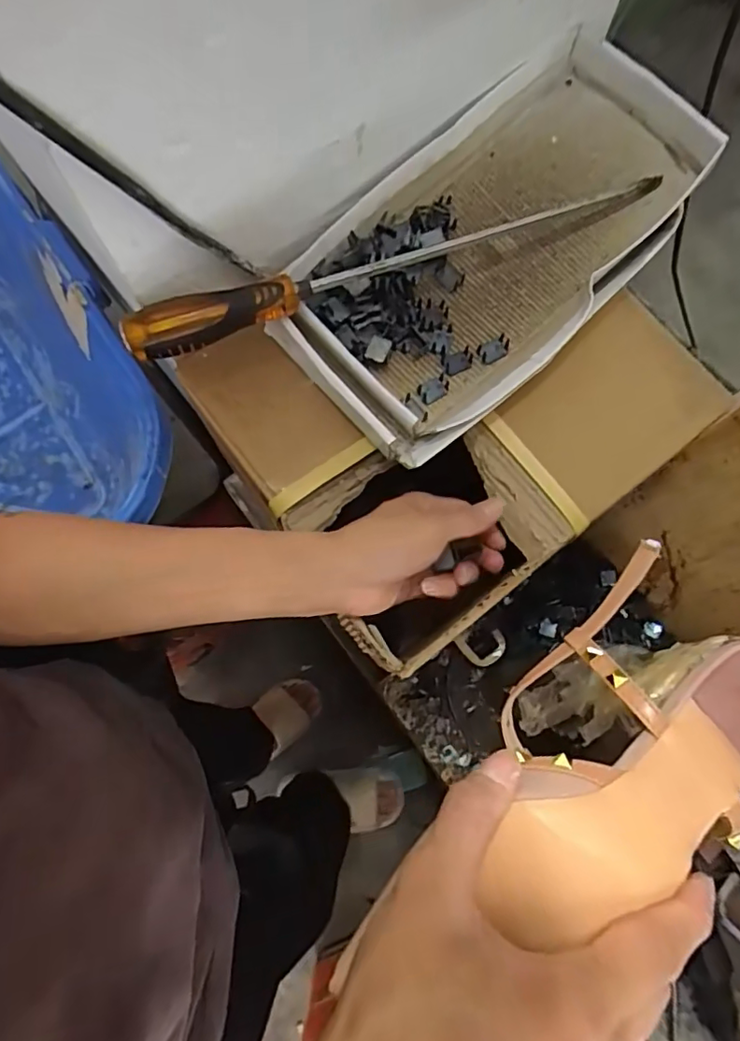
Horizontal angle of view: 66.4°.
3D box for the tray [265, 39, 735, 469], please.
[{"bbox_3d":[0.097,-0.205,0.419,0.344,0.060,0.174,-42,79,-11],"label":"tray"}]

